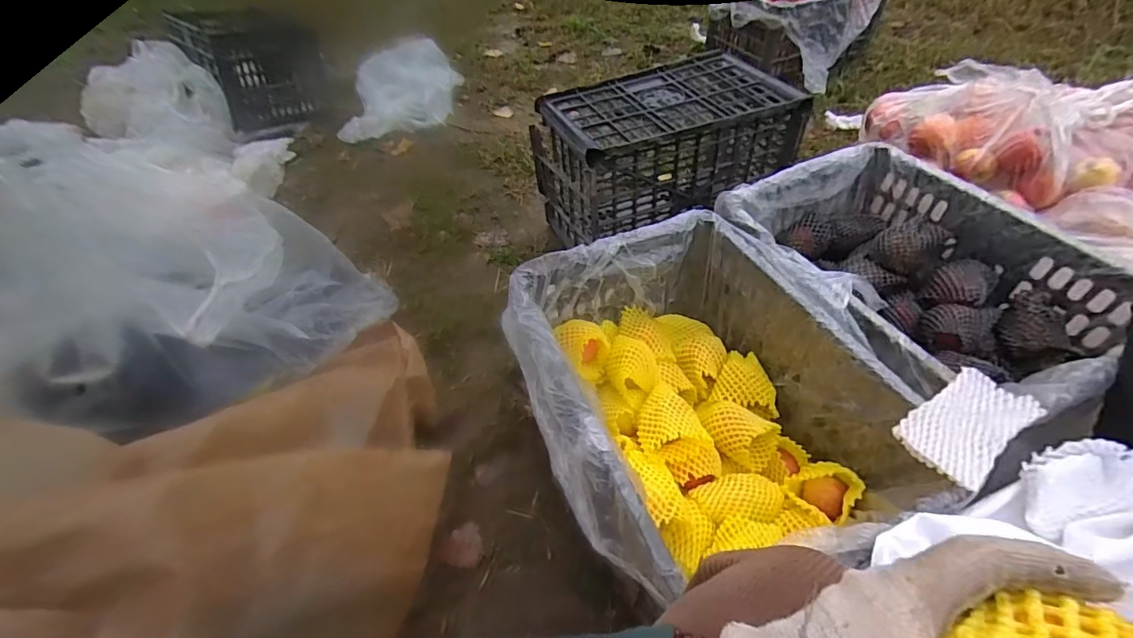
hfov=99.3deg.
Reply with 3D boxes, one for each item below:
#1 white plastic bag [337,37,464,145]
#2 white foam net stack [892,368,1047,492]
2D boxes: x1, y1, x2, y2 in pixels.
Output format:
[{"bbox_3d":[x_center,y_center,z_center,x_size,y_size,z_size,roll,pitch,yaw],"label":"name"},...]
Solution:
[{"bbox_3d":[-0.557,-0.780,1.633,0.290,0.179,0.457,9,48,14],"label":"white plastic bag"},{"bbox_3d":[0.404,0.101,0.483,0.130,0.027,0.076,-29,50,-21],"label":"white foam net stack"}]

